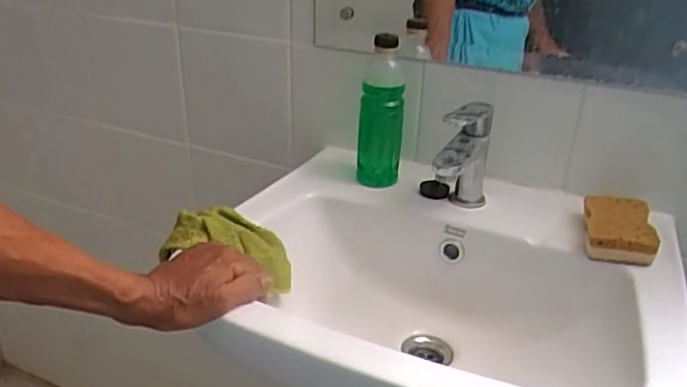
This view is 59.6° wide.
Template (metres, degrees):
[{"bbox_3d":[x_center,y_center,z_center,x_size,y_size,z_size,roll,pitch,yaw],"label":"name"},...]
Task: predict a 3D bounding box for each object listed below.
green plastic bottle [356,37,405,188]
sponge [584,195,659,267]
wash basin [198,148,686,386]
[{"bbox_3d":[0.049,-0.106,0.788,0.062,0.189,0.049,5,27,3],"label":"green plastic bottle"},{"bbox_3d":[0.309,0.038,0.677,0.072,0.033,0.102,10,28,14],"label":"sponge"},{"bbox_3d":[0.099,0.124,0.678,0.471,0.167,0.413,15,30,22],"label":"wash basin"}]

